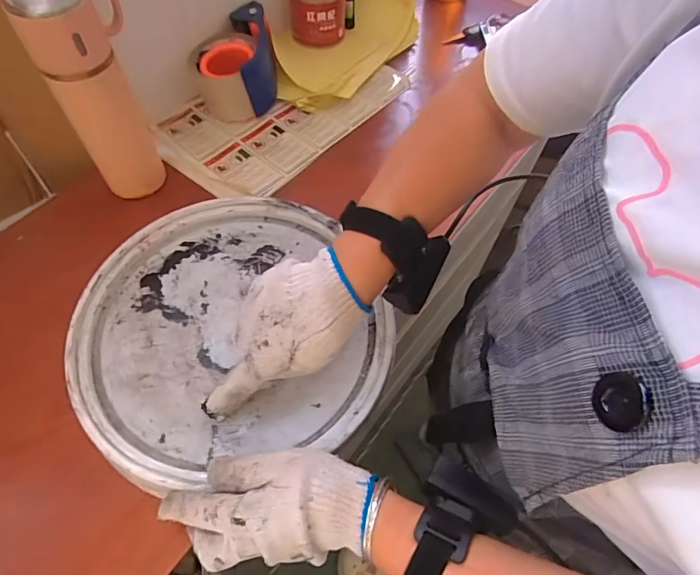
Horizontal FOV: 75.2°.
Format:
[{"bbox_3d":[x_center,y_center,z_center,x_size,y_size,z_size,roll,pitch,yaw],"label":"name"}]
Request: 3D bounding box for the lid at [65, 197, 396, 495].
[{"bbox_3d":[-0.113,0.029,0.436,0.279,0.027,0.273,0,61,0],"label":"lid"}]

